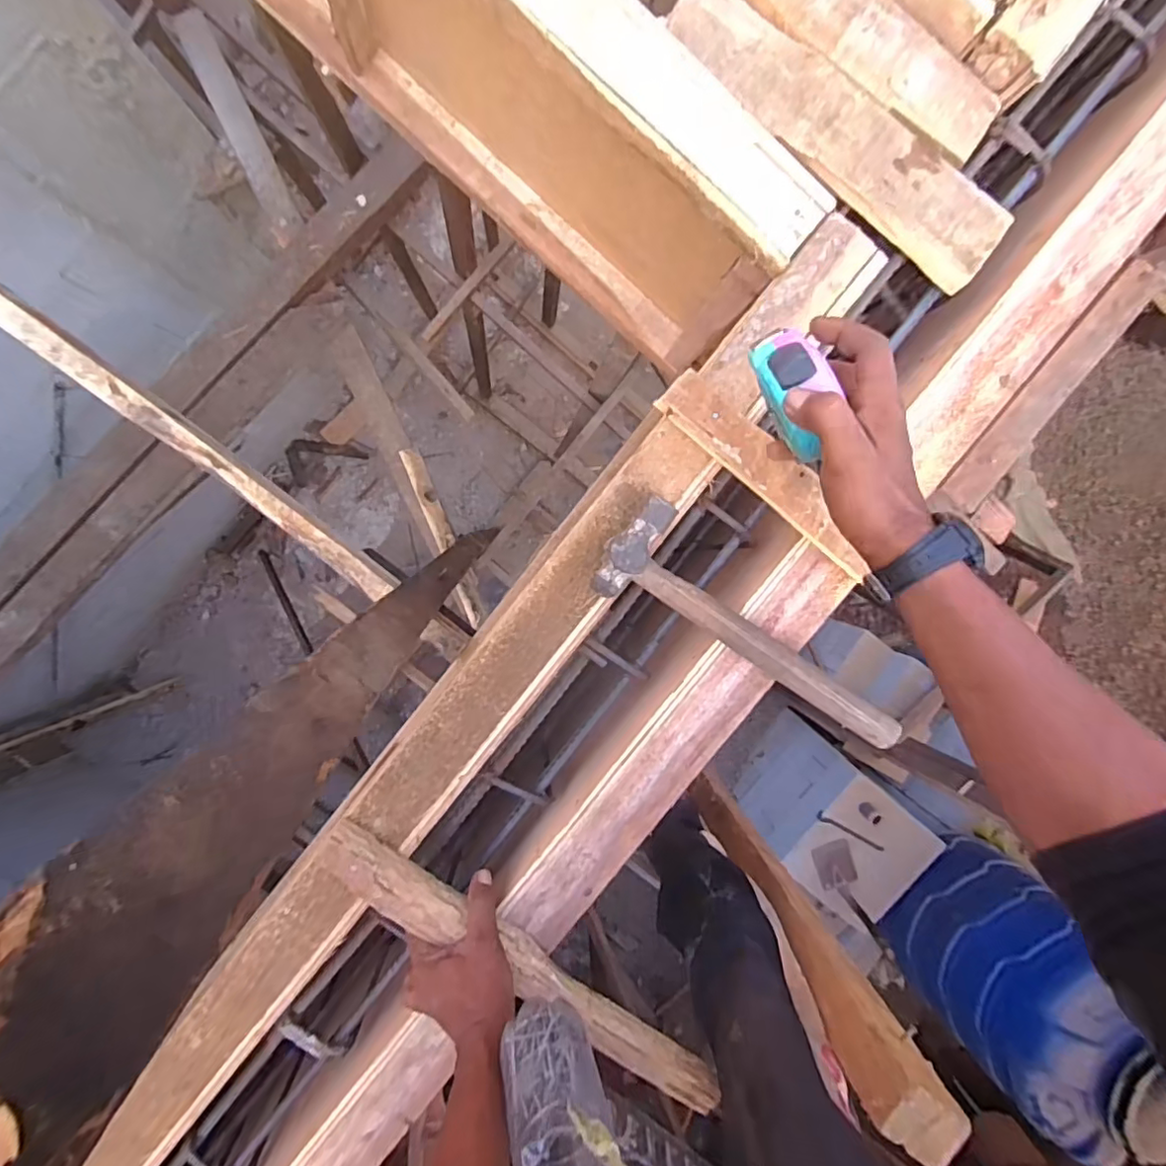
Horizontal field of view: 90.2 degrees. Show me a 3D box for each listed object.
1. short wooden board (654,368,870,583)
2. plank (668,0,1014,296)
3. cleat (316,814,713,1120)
[{"bbox_3d":[0.163,-0.092,0.498,0.228,0.019,0.044,41,92,-8],"label":"short wooden board"},{"bbox_3d":[0.225,-0.396,0.511,0.342,0.023,0.084,35,93,-7],"label":"plank"},{"bbox_3d":[-0.051,0.355,0.524,0.427,0.025,0.045,38,92,-5],"label":"cleat"}]

